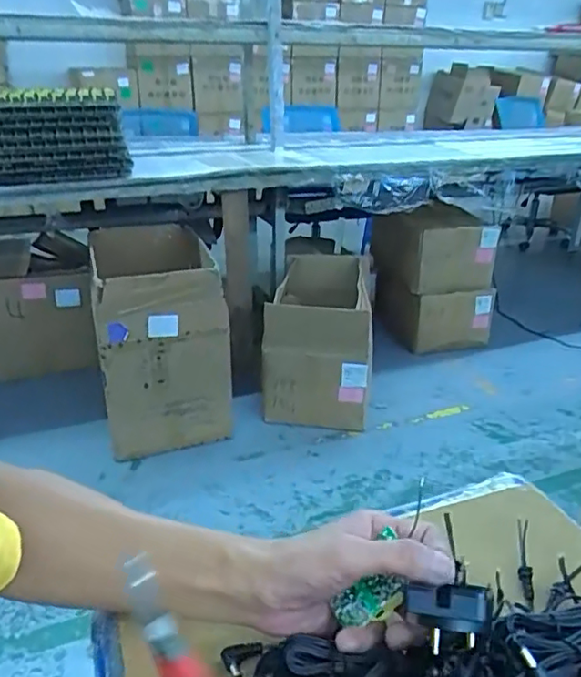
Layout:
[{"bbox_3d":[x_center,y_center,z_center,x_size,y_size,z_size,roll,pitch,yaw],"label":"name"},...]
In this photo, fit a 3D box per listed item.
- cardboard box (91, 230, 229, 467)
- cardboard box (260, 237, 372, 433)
[{"bbox_3d":[-0.410,0.025,1.790,0.338,0.594,0.518,-8,26,-18],"label":"cardboard box"},{"bbox_3d":[0.087,-0.007,1.914,0.321,0.413,0.569,2,25,4],"label":"cardboard box"}]

